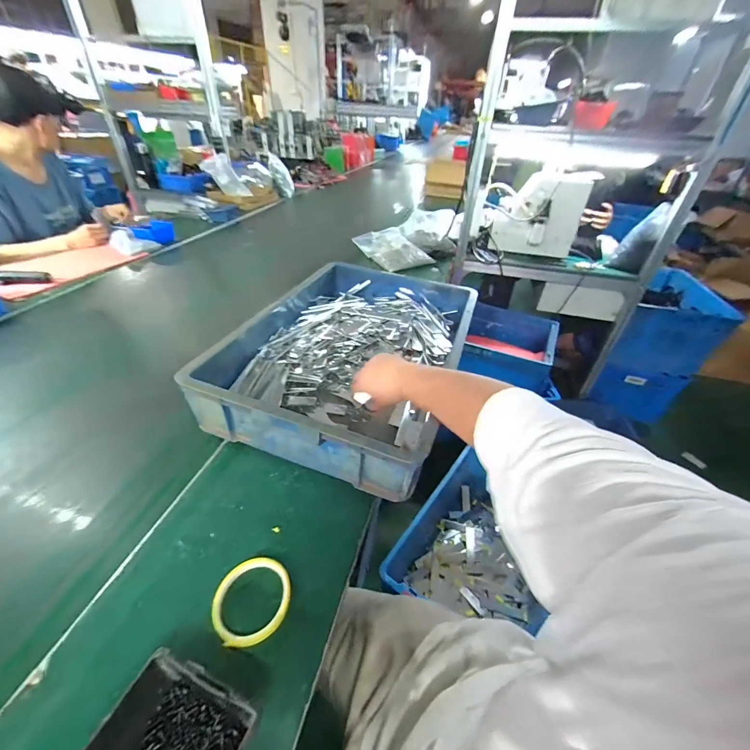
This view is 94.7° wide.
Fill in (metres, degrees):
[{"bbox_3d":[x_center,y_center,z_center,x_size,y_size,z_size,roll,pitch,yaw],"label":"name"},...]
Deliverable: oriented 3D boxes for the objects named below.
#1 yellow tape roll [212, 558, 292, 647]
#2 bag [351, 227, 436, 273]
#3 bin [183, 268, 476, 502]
[{"bbox_3d":[-0.149,0.274,0.423,0.090,0.016,0.089,1,38,-1],"label":"yellow tape roll"},{"bbox_3d":[0.069,-0.506,1.391,0.206,0.063,0.301,-17,42,-23],"label":"bag"},{"bbox_3d":[-0.025,-0.067,0.765,0.401,0.134,0.621,14,39,14],"label":"bin"}]

